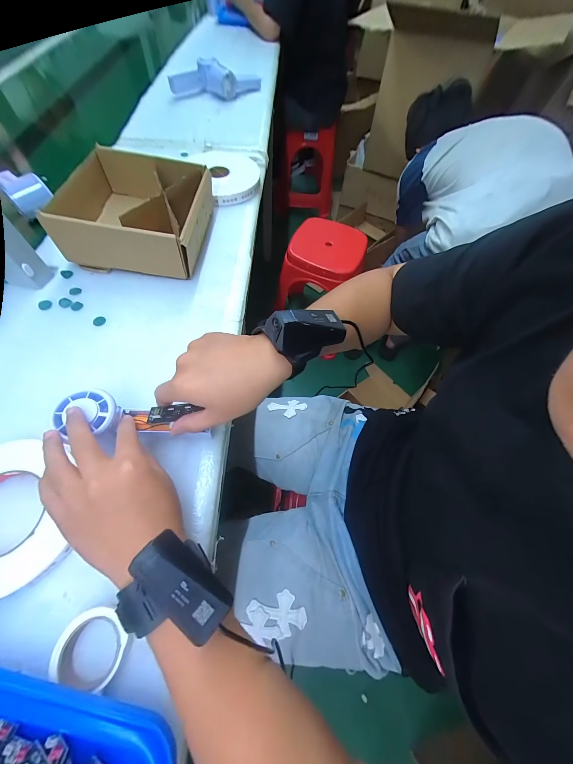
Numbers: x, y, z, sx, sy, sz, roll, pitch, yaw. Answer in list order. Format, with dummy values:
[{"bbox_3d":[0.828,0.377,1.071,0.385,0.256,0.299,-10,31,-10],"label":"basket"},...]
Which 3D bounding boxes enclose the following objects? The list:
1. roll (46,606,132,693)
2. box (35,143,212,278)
[{"bbox_3d":[-0.160,0.218,0.229,0.054,0.019,0.047,17,63,5],"label":"roll"},{"bbox_3d":[-0.241,-0.268,0.439,0.215,0.095,0.195,5,66,-3],"label":"box"}]

